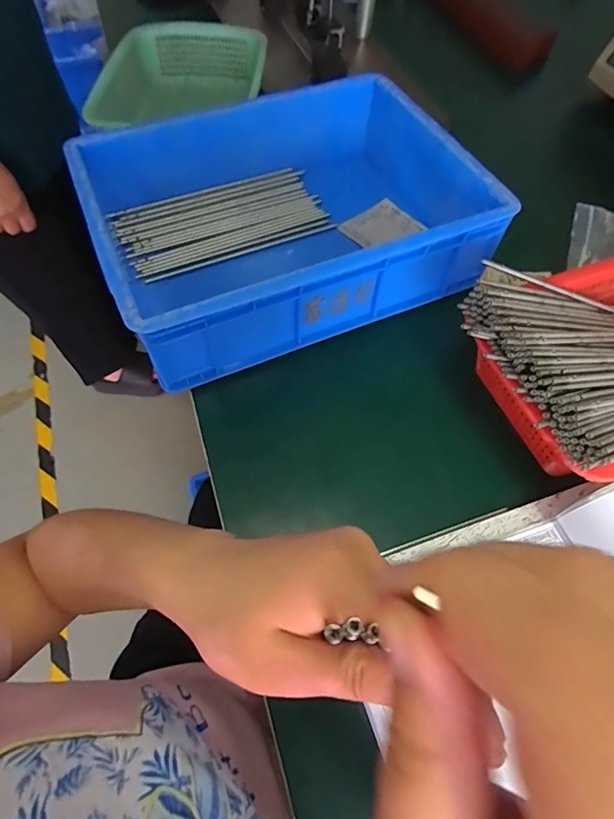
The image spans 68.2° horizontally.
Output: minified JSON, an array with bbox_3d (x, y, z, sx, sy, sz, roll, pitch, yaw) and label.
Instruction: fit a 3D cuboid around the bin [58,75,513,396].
[{"bbox_3d":[-0.025,-0.223,0.537,0.414,0.123,0.292,-23,64,-12],"label":"bin"}]

